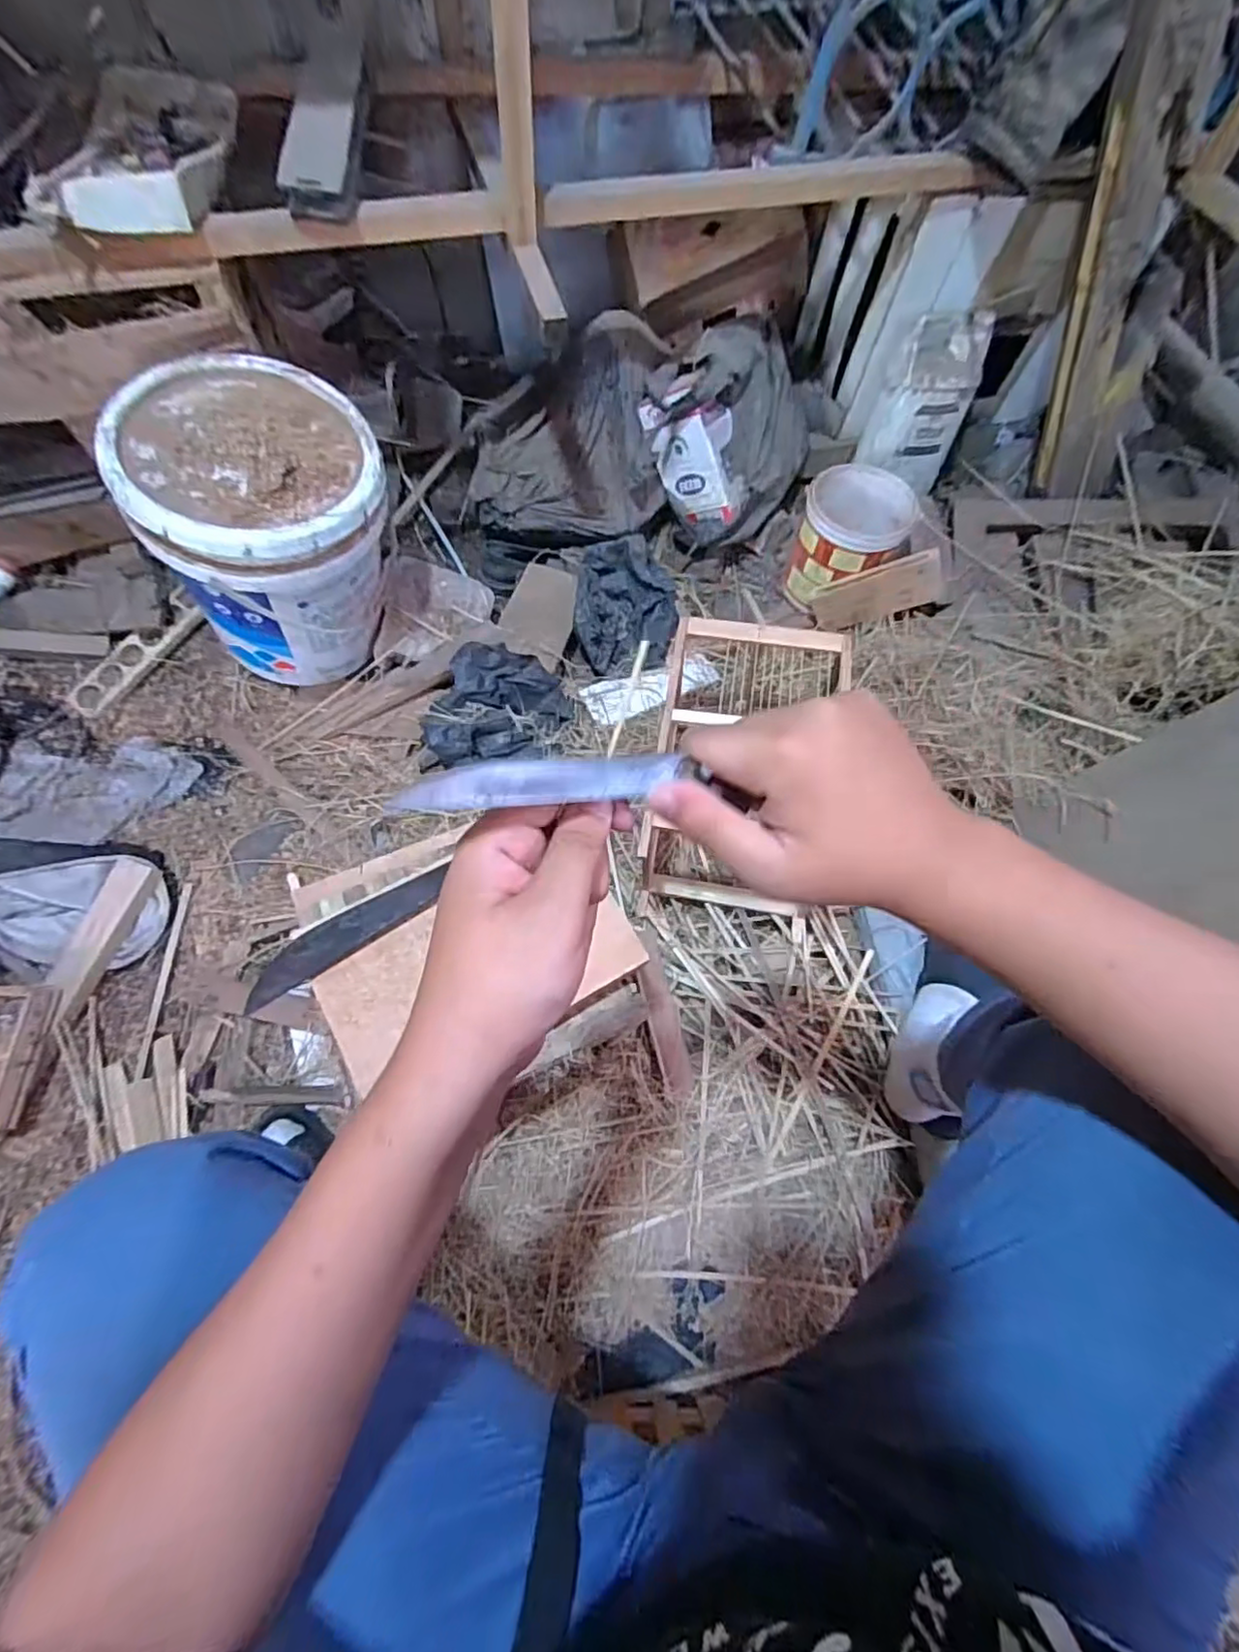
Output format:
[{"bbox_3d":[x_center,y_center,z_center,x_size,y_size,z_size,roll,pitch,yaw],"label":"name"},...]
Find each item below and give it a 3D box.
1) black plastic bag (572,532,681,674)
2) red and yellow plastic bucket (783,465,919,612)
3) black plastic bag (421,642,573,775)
[{"bbox_3d":[0.015,-0.365,1.055,0.165,0.093,0.208,10,67,1],"label":"black plastic bag"},{"bbox_3d":[0.394,-0.489,1.101,0.182,0.146,0.185,1,67,-3],"label":"red and yellow plastic bucket"},{"bbox_3d":[-0.192,-0.179,0.989,0.232,0.075,0.190,-13,68,-8],"label":"black plastic bag"}]

